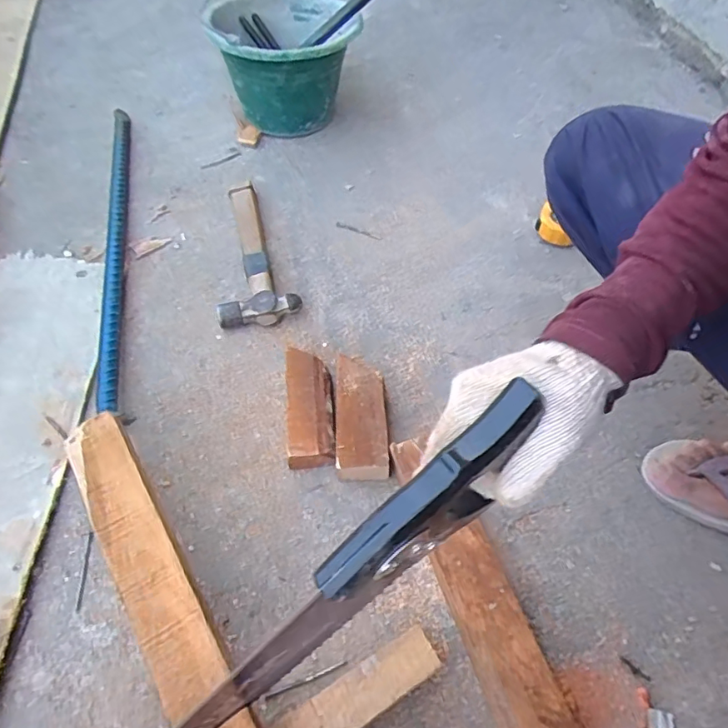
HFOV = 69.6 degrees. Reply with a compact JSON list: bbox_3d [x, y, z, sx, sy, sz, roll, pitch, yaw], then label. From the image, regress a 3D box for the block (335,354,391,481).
[{"bbox_3d":[-0.003,0.060,0.605,0.057,0.040,0.146,-1,54,0],"label":"block"}]

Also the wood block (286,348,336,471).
[{"bbox_3d":[-0.064,0.048,0.615,0.054,0.038,0.150,-4,55,-2],"label":"wood block"}]

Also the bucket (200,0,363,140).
[{"bbox_3d":[-0.145,-0.539,0.943,0.230,0.181,0.271,-19,56,-12],"label":"bucket"}]

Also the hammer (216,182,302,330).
[{"bbox_3d":[-0.172,-0.172,0.775,0.108,0.035,0.291,-13,55,-8],"label":"hammer"}]

